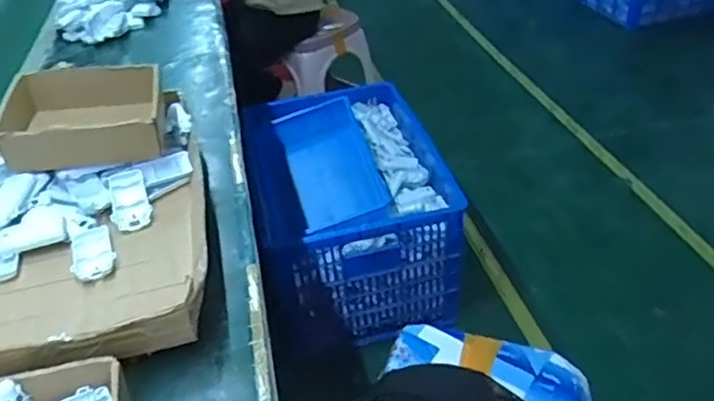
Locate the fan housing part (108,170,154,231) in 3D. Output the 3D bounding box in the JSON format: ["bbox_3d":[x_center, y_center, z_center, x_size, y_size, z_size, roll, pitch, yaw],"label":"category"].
[{"bbox_3d":[-0.317,-0.002,0.820,0.051,0.009,0.103,-17,58,-15],"label":"fan housing part"}]

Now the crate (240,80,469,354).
[{"bbox_3d":[0.005,0.021,1.641,0.450,0.398,0.651,-12,41,-10],"label":"crate"}]

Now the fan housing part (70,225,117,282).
[{"bbox_3d":[-0.344,0.068,0.766,0.052,0.012,0.098,-21,43,-20],"label":"fan housing part"}]

